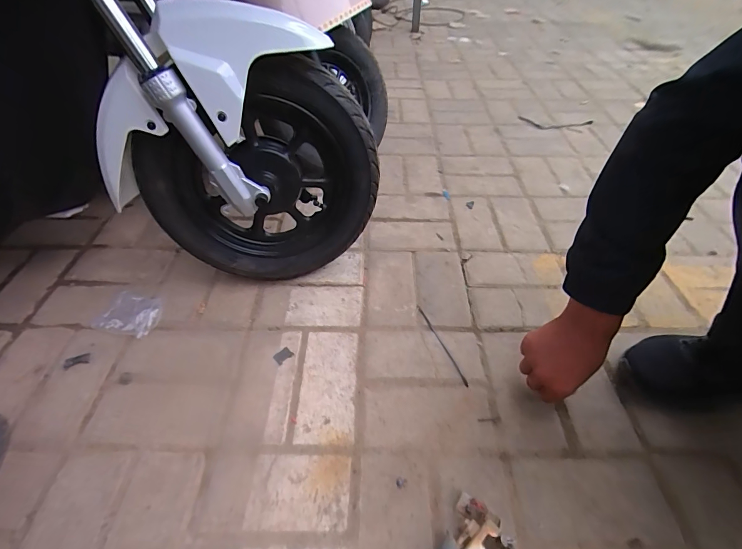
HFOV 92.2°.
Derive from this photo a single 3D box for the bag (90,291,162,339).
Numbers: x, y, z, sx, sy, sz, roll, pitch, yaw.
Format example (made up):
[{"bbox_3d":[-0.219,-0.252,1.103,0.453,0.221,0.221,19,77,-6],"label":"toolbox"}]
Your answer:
[{"bbox_3d":[-0.422,0.068,0.628,0.111,0.025,0.077,11,48,10],"label":"bag"}]

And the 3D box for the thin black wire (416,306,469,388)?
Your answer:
[{"bbox_3d":[0.120,0.117,0.610,0.009,0.004,0.166,-16,49,-15],"label":"thin black wire"}]

